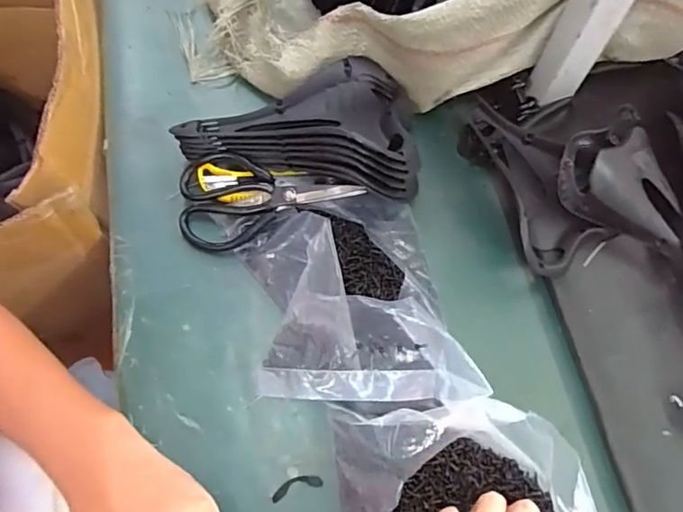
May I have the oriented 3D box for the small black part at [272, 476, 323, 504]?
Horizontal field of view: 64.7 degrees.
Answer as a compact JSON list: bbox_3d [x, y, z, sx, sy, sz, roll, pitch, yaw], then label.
[{"bbox_3d":[-0.040,0.202,0.473,0.045,0.004,0.014,-16,68,-10],"label":"small black part"}]

